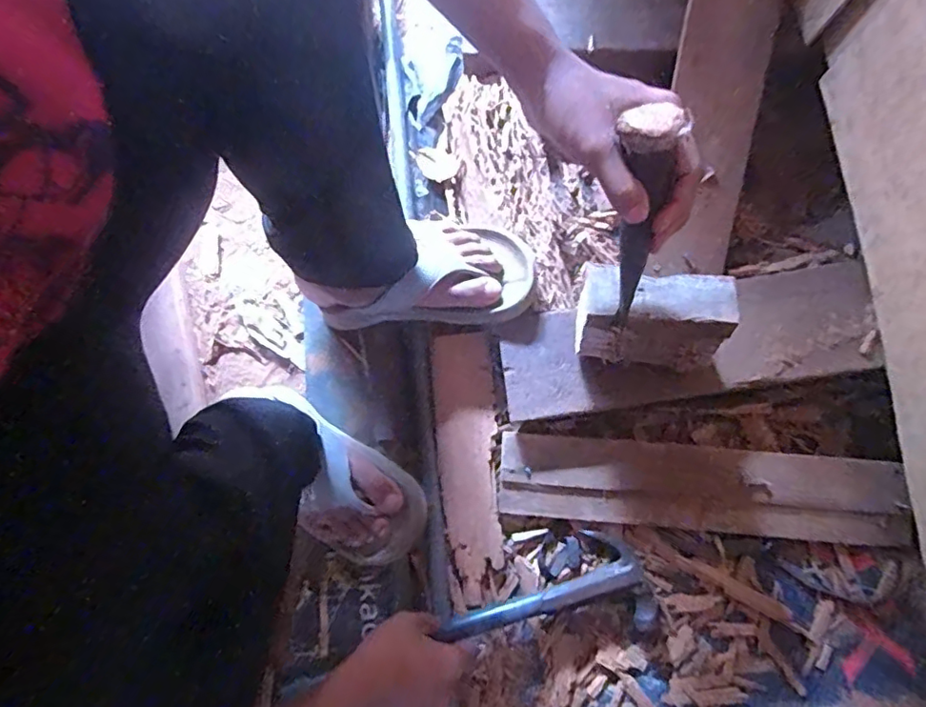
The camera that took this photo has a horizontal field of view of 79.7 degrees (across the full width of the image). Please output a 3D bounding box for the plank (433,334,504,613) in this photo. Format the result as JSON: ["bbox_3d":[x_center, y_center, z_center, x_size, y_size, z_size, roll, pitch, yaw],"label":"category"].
[{"bbox_3d":[0.010,0.130,0.644,0.074,0.020,0.301,-5,79,0],"label":"plank"}]

